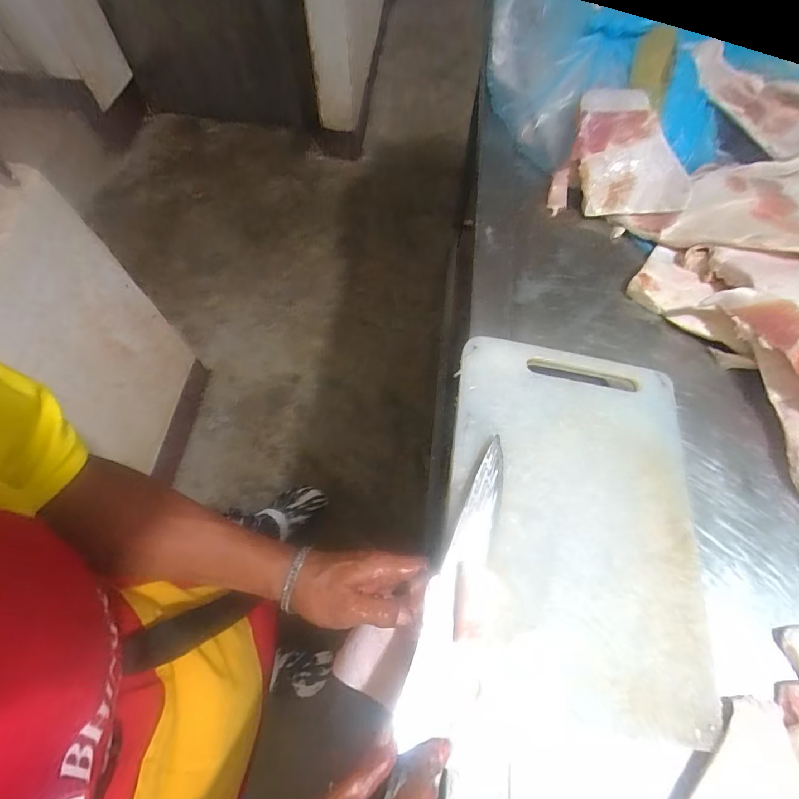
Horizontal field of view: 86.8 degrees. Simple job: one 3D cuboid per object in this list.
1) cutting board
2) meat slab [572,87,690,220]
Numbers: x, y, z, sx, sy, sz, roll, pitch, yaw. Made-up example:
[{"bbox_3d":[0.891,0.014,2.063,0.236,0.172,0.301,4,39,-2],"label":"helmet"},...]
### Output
[{"bbox_3d":[0.167,0.106,0.403,0.231,0.028,0.342,7,64,1],"label":"cutting board"},{"bbox_3d":[0.314,-0.335,0.572,0.153,0.027,0.165,3,95,4],"label":"meat slab"}]

